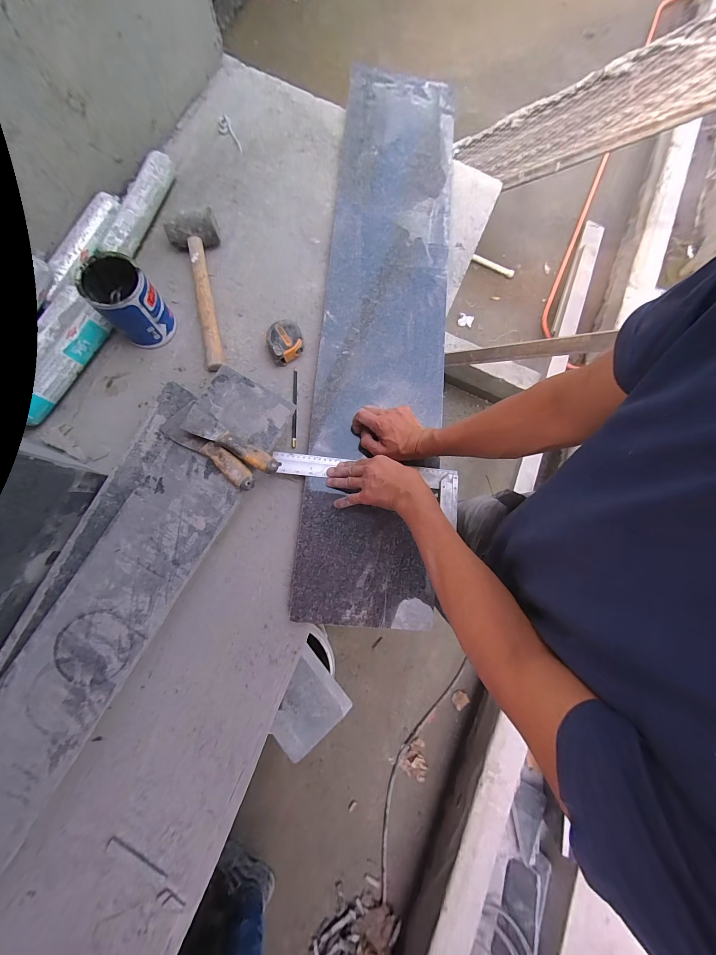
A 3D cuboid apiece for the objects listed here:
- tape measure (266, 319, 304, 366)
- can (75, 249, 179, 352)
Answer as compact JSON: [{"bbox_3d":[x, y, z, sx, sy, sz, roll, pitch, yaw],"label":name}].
[{"bbox_3d":[-0.146,-0.269,0.630,0.071,0.044,0.072,-22,83,-8],"label":"tape measure"},{"bbox_3d":[-0.416,-0.318,0.575,0.109,0.117,0.098,44,80,3],"label":"can"}]

